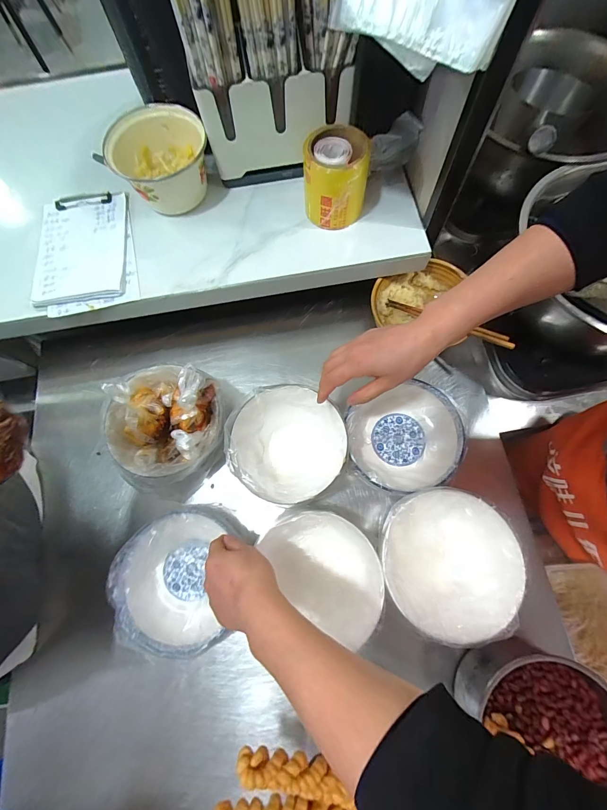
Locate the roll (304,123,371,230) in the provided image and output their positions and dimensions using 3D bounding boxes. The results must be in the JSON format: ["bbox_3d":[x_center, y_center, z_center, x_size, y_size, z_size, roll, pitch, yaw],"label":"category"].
[{"bbox_3d":[0.051,-0.355,0.515,0.093,0.106,0.095,-2,73,5],"label":"roll"}]

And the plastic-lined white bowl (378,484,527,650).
[{"bbox_3d":[0.191,0.208,0.451,0.169,0.085,0.171,-2,73,5],"label":"plastic-lined white bowl"}]

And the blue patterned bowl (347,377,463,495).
[{"bbox_3d":[0.155,0.054,0.520,0.172,0.066,0.157,-2,73,5],"label":"blue patterned bowl"}]

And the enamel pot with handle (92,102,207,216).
[{"bbox_3d":[-0.231,-0.400,0.545,0.144,0.088,0.146,-2,73,5],"label":"enamel pot with handle"}]

